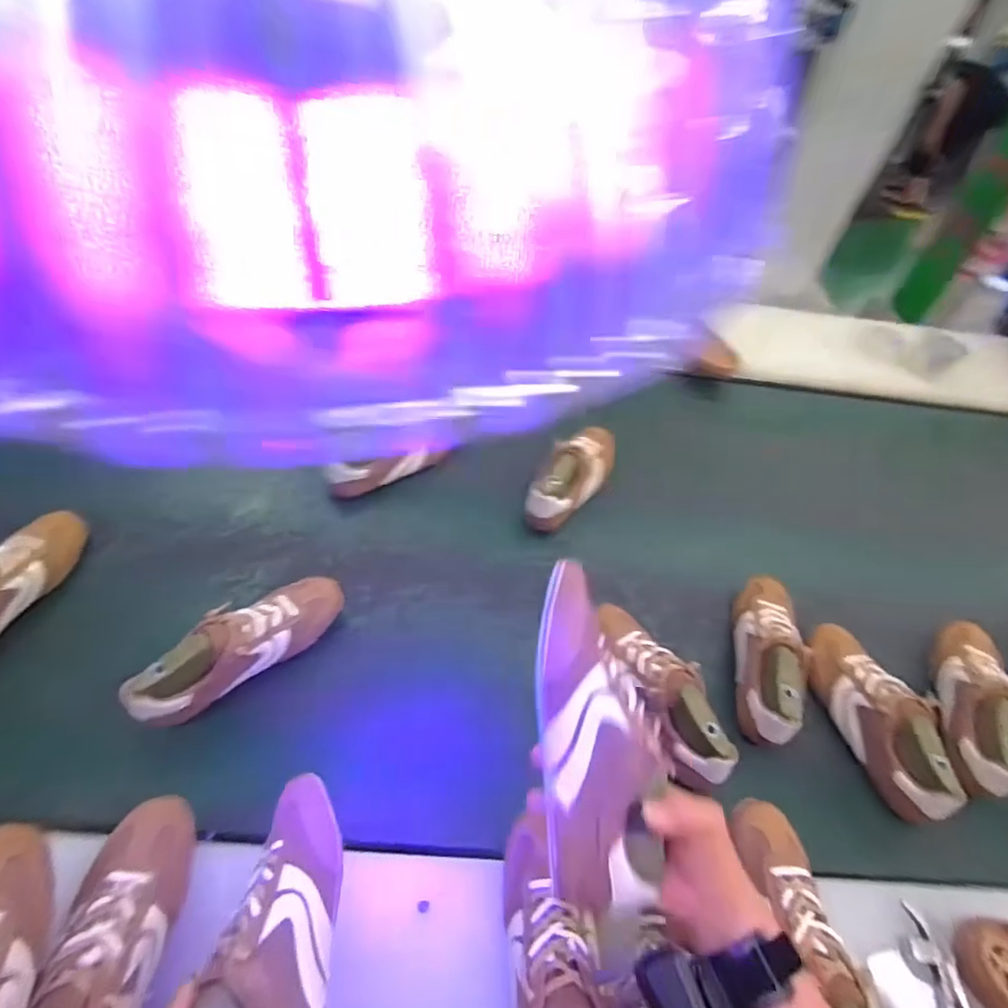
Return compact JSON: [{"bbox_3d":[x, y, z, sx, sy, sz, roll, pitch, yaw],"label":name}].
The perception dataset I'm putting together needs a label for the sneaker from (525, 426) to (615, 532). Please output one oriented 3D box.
[{"bbox_3d":[0.114,-0.056,0.878,0.079,0.073,0.238,31,55,13],"label":"sneaker"}]

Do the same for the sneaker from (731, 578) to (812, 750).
[{"bbox_3d":[0.352,0.191,0.738,0.084,0.074,0.236,17,53,2],"label":"sneaker"}]

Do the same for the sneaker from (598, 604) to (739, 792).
[{"bbox_3d":[0.185,0.217,0.678,0.078,0.089,0.228,-8,56,-16],"label":"sneaker"}]

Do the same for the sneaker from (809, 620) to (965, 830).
[{"bbox_3d":[0.457,0.249,0.688,0.081,0.084,0.234,-4,55,-13],"label":"sneaker"}]

